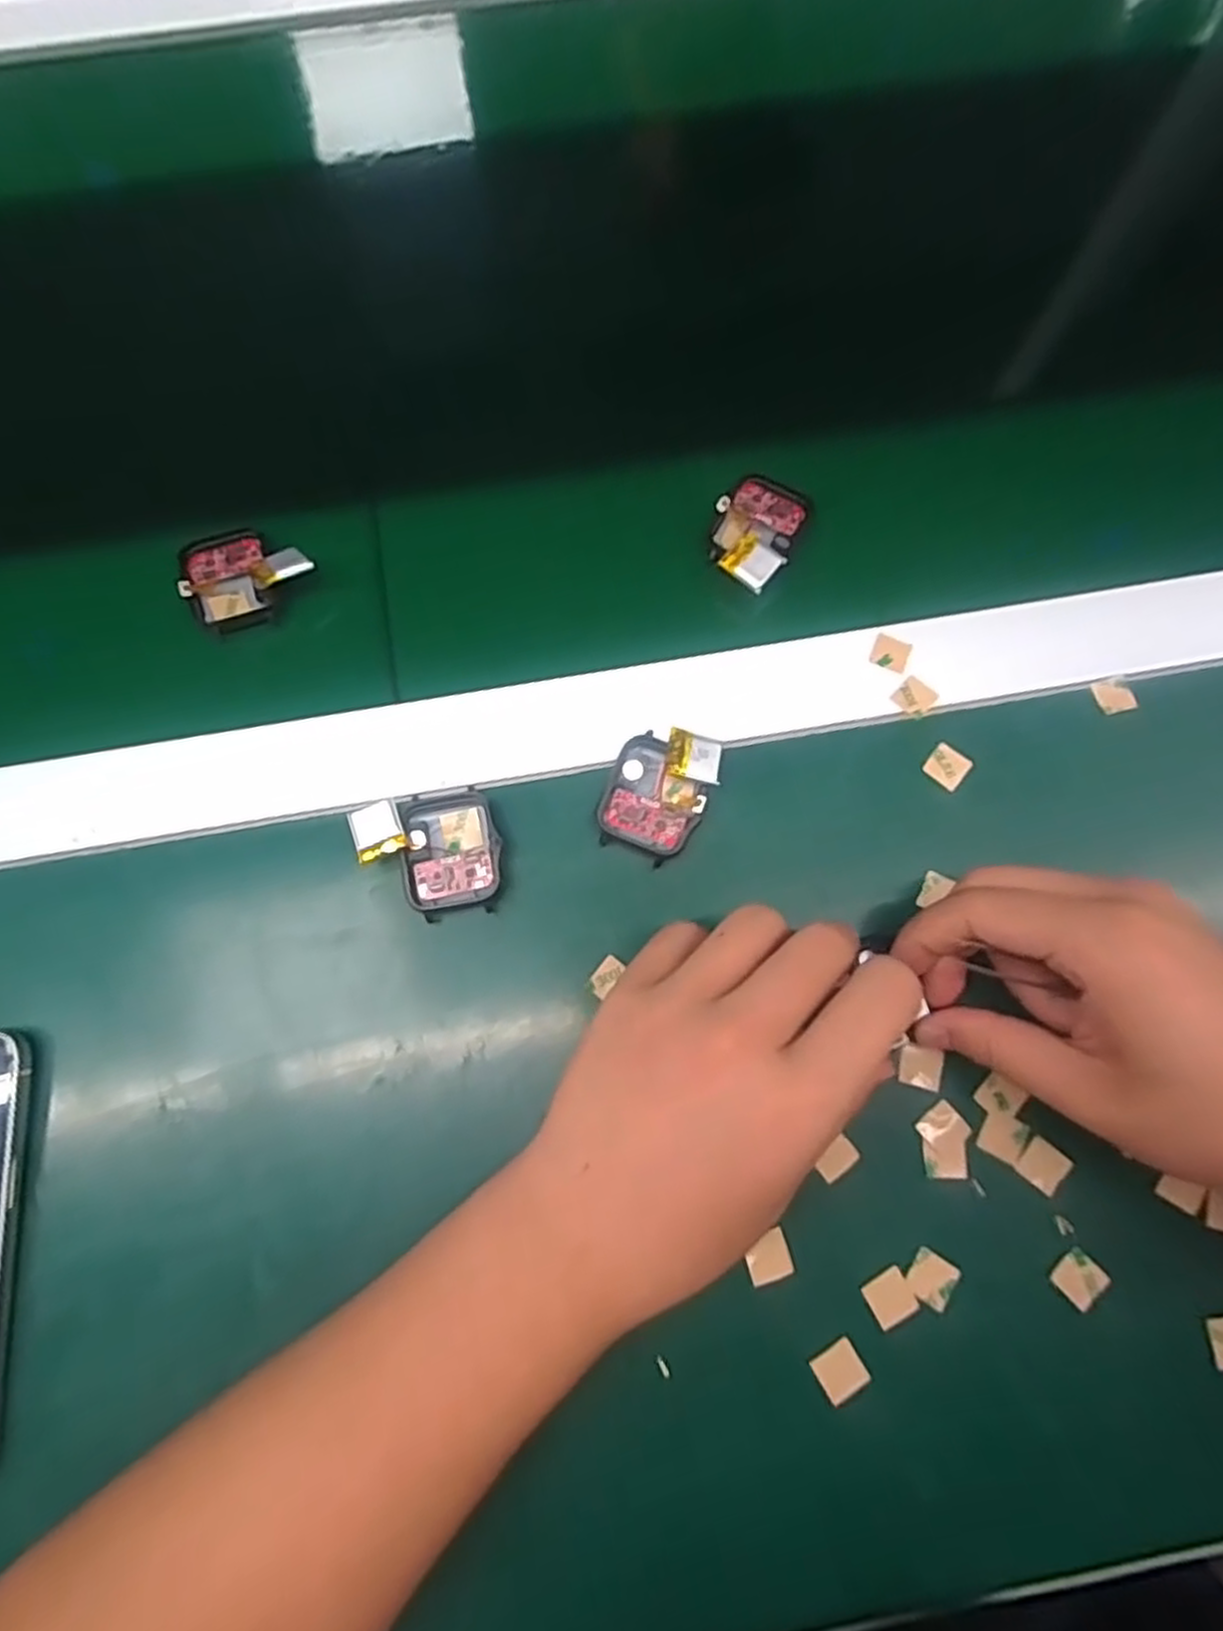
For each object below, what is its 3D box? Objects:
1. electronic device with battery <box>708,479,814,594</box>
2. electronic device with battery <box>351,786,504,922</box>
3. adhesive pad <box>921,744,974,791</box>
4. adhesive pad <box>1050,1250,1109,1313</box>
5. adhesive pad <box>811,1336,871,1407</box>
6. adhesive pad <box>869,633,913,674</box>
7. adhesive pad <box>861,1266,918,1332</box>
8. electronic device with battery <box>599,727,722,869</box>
[{"bbox_3d":[0.061,-0.122,0.333,0.036,0.013,0.053,27,77,6],"label":"electronic device with battery"},{"bbox_3d":[-0.068,0.015,0.297,0.050,0.014,0.048,-18,77,-5],"label":"electronic device with battery"},{"bbox_3d":[0.136,-0.020,0.314,0.016,0.004,0.016,35,86,15],"label":"adhesive pad"},{"bbox_3d":[0.165,0.163,0.271,0.014,0.004,0.016,42,79,9],"label":"adhesive pad"},{"bbox_3d":[0.079,0.190,0.264,0.016,0.004,0.015,-32,79,-8],"label":"adhesive pad"},{"bbox_3d":[0.117,-0.068,0.325,0.014,0.004,0.014,22,77,5],"label":"adhesive pad"},{"bbox_3d":[0.098,0.168,0.269,0.016,0.004,0.016,-29,78,-7],"label":"adhesive pad"},{"bbox_3d":[0.018,-0.010,0.299,0.037,0.015,0.048,24,77,5],"label":"electronic device with battery"}]

